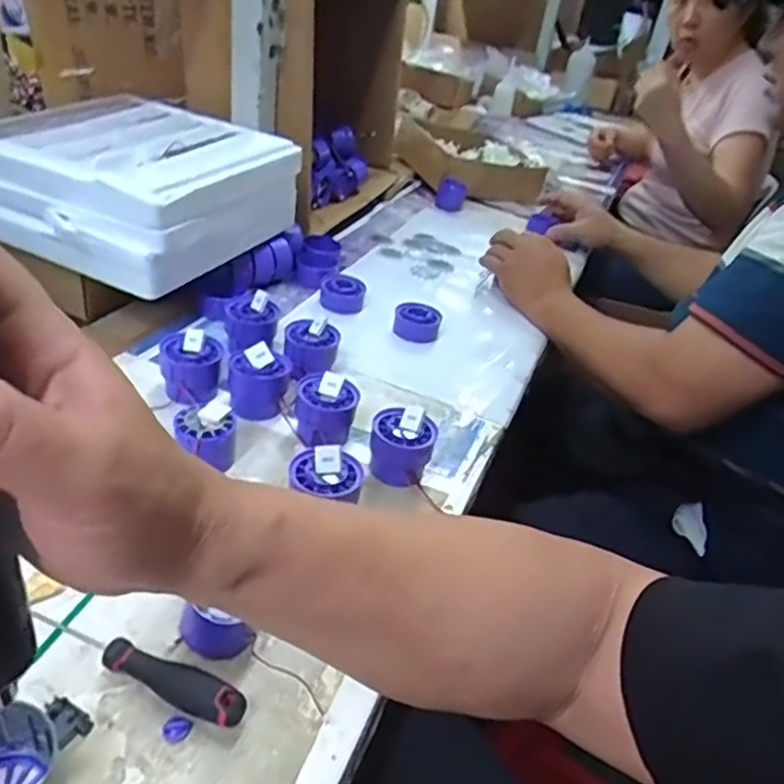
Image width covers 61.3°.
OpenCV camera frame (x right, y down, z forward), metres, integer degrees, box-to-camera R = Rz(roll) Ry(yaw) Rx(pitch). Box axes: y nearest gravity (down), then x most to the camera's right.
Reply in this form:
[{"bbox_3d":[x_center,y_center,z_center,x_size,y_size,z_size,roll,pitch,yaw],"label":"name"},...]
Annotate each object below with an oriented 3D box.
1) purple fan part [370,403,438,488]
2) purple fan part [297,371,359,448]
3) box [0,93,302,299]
[{"bbox_3d":[0.008,0.048,0.569,0.054,0.059,0.050,16,34,8],"label":"purple fan part"},{"bbox_3d":[-0.059,0.017,0.593,0.051,0.055,0.046,6,34,-6],"label":"purple fan part"},{"bbox_3d":[-0.284,-0.232,0.744,0.257,0.115,0.262,21,35,15],"label":"box"}]

